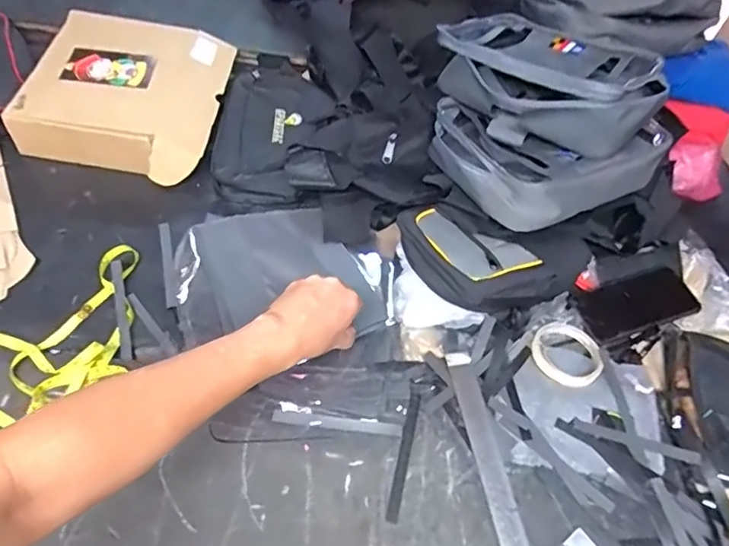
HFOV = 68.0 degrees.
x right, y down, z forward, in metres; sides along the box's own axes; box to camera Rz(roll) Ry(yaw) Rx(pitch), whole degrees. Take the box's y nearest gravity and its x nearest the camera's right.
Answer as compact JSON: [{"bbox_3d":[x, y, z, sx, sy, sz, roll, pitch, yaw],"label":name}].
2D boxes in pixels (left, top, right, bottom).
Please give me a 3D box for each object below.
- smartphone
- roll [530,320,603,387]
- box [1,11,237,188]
[{"bbox_3d":[0.367,0.044,0.729,0.166,0.008,0.075,-15,57,-19],"label":"smartphone"},{"bbox_3d":[0.251,0.100,0.674,0.092,0.011,0.086,4,53,-6],"label":"roll"},{"bbox_3d":[-0.357,-0.276,0.813,0.268,0.069,0.279,6,53,-5],"label":"box"}]

